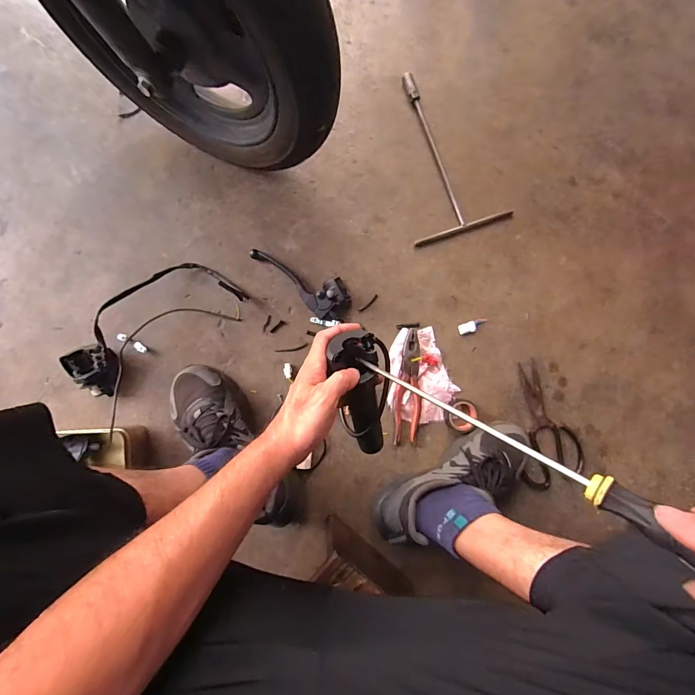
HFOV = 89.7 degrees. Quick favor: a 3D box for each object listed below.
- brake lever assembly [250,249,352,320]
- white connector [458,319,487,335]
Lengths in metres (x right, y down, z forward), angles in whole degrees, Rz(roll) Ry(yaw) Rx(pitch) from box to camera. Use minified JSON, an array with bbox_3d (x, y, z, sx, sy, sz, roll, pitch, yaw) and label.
[{"bbox_3d":[-0.069,-0.123,0.584,0.186,0.054,0.073,43,84,0],"label":"brake lever assembly"},{"bbox_3d":[0.225,-0.038,0.626,0.055,0.009,0.019,-17,87,-5],"label":"white connector"}]

